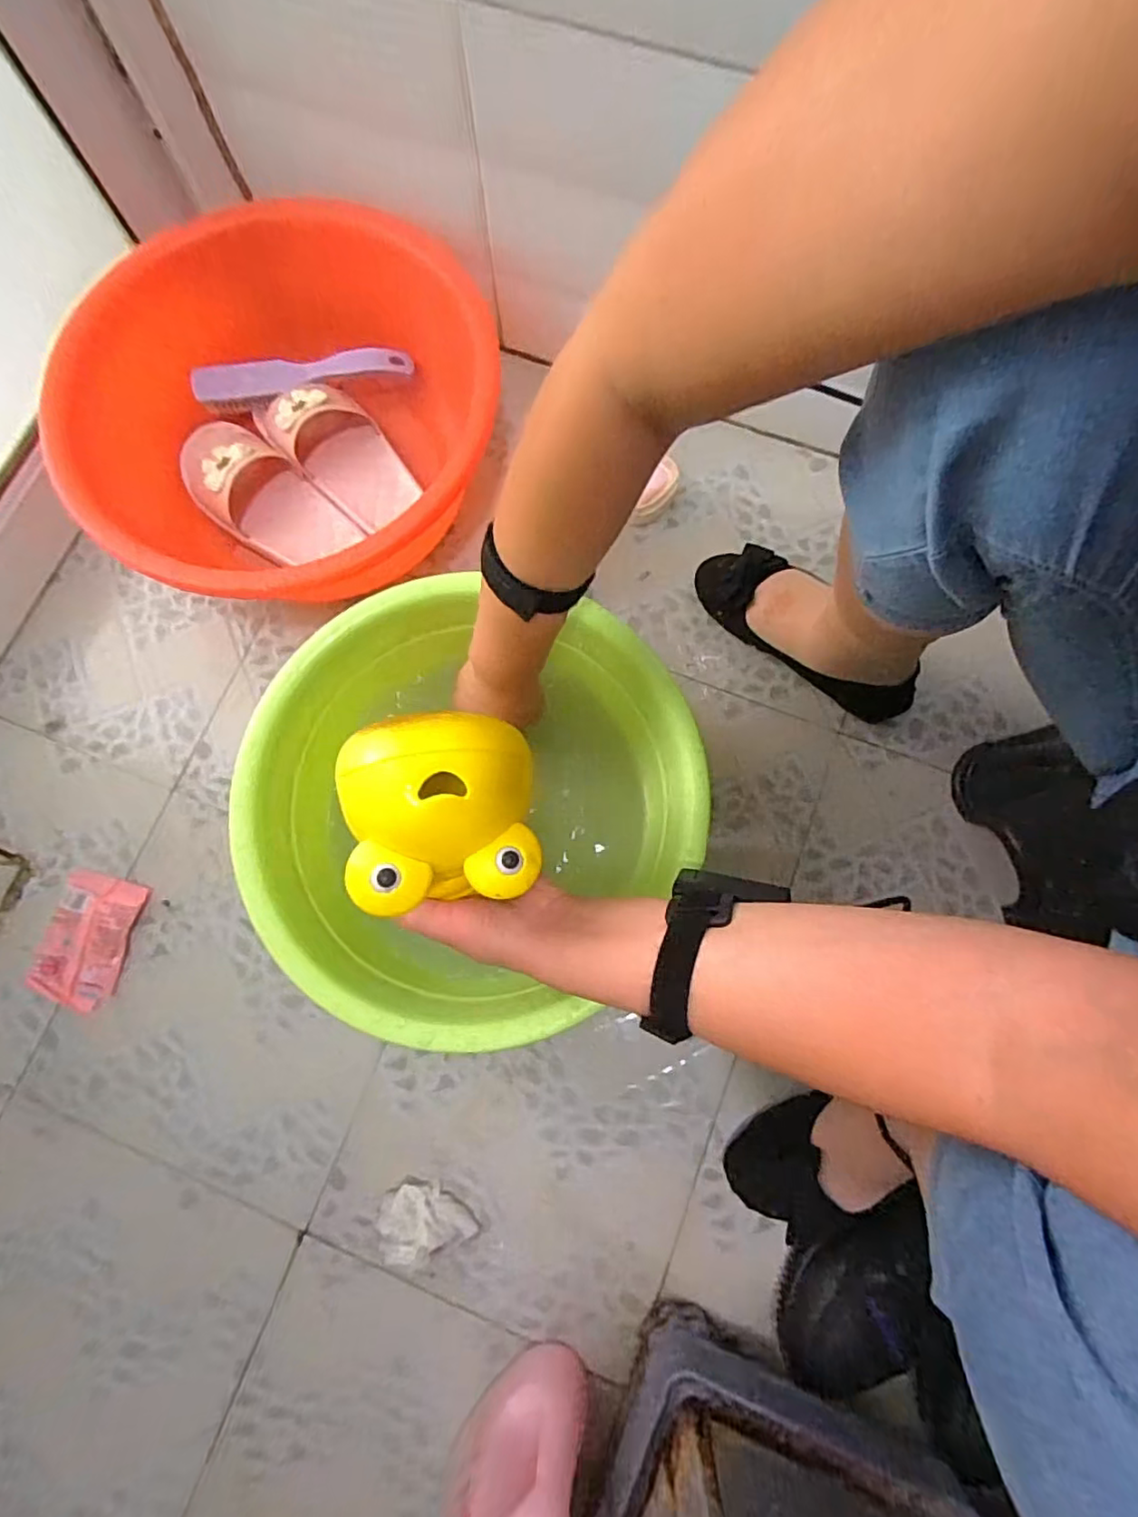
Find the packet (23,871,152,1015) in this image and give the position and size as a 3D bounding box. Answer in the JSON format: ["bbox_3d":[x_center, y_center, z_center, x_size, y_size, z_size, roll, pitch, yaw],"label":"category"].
[{"bbox_3d":[-0.452,0.167,0.573,0.078,0.021,0.117,16,79,4],"label":"packet"}]

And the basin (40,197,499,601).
[{"bbox_3d":[-0.281,-0.335,0.616,0.424,0.153,0.390,0,79,1],"label":"basin"}]

